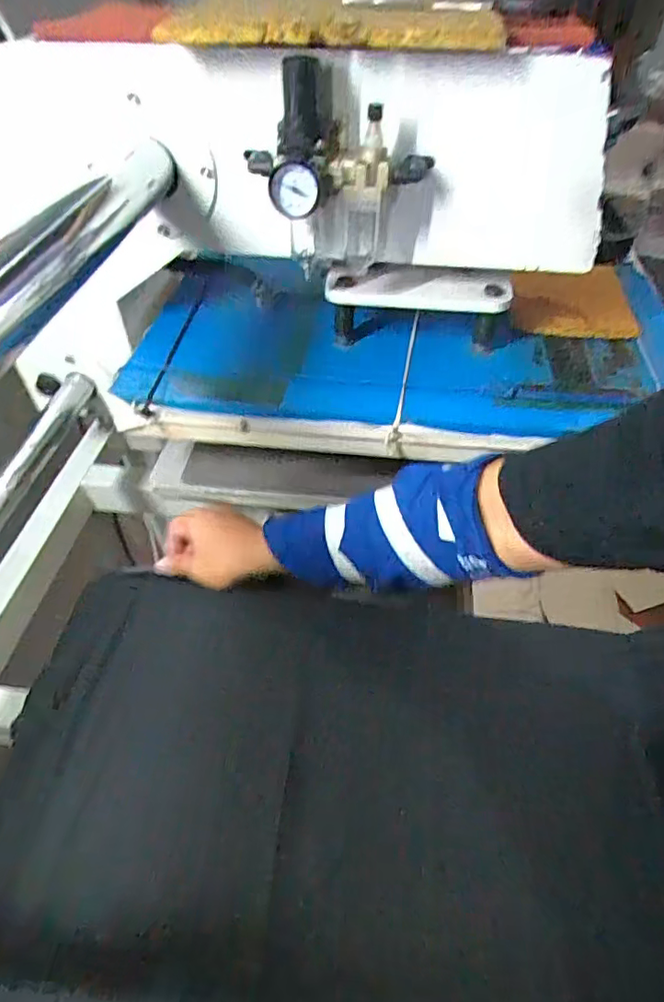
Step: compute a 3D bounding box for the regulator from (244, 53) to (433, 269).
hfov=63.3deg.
[{"bbox_3d":[0.005,-0.273,0.444,0.138,0.137,0.100,-18,49,-15],"label":"regulator"}]

